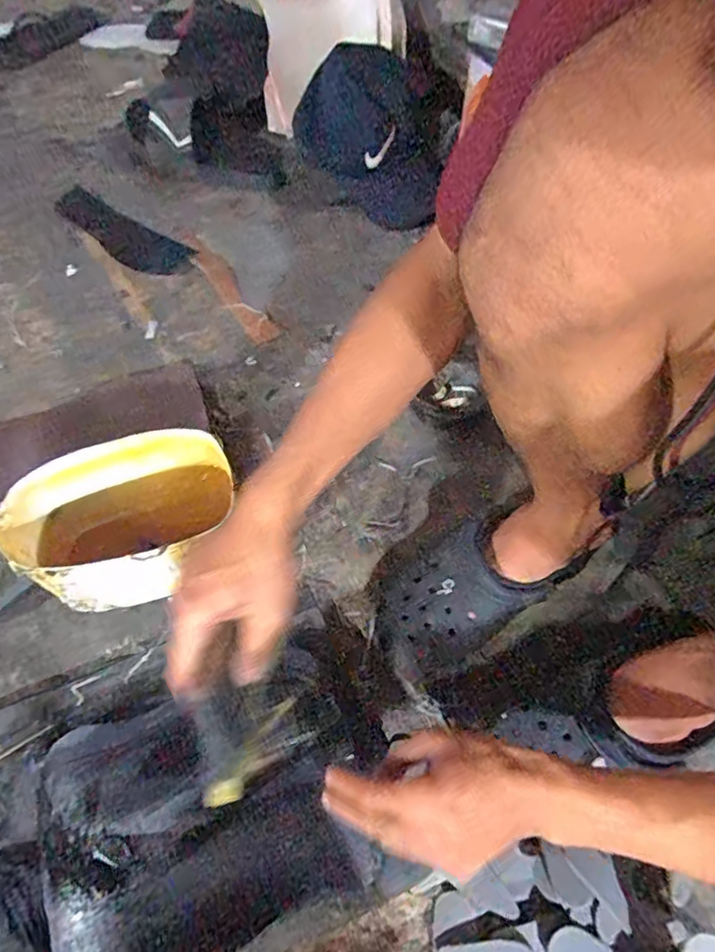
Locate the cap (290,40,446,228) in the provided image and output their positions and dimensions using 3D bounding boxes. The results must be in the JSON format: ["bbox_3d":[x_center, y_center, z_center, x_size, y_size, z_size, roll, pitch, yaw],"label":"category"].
[{"bbox_3d":[0.005,-0.512,0.843,0.194,0.115,0.266,0,62,-1],"label":"cap"}]

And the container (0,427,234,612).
[{"bbox_3d":[-0.217,0.042,0.540,0.207,0.101,0.130,-17,67,-12],"label":"container"}]

